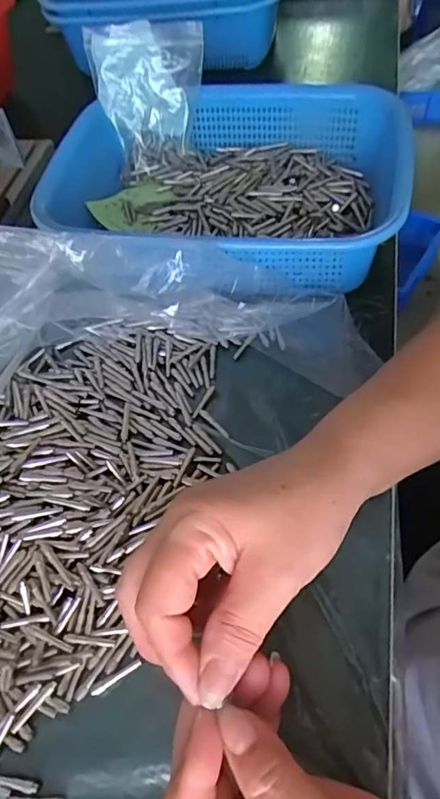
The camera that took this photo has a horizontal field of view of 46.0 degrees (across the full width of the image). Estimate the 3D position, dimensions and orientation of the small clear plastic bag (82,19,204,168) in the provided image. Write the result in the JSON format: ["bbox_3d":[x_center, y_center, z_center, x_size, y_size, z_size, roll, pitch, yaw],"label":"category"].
[{"bbox_3d":[-0.061,-0.282,0.469,0.097,0.097,0.025,-10,36,0],"label":"small clear plastic bag"}]

